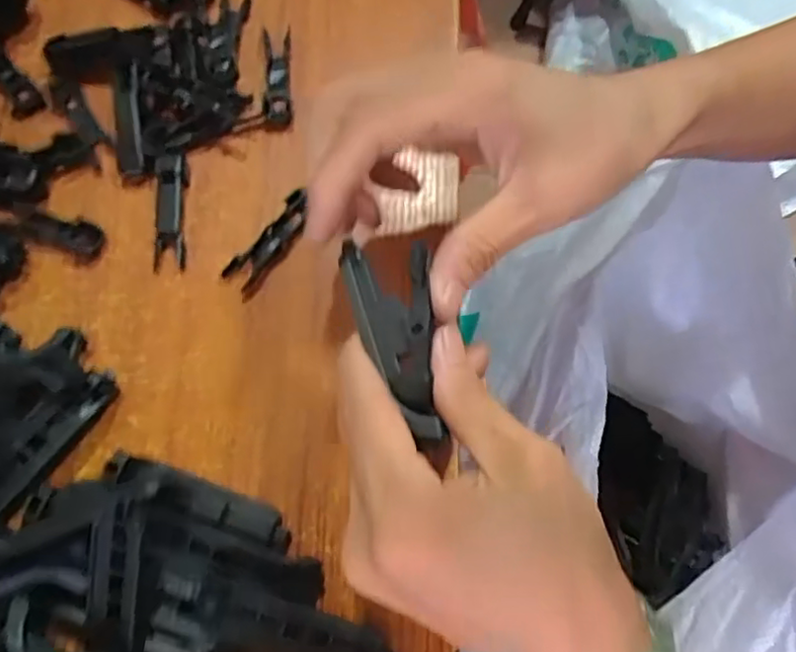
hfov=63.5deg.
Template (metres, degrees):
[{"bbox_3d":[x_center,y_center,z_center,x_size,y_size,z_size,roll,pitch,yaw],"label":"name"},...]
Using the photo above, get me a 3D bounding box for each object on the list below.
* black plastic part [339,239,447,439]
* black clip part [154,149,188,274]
[{"bbox_3d":[0.002,0.002,0.209,0.028,0.006,0.069,-16,72,-4],"label":"black plastic part"},{"bbox_3d":[-0.107,-0.053,0.299,0.015,0.009,0.054,-4,71,0],"label":"black clip part"}]

